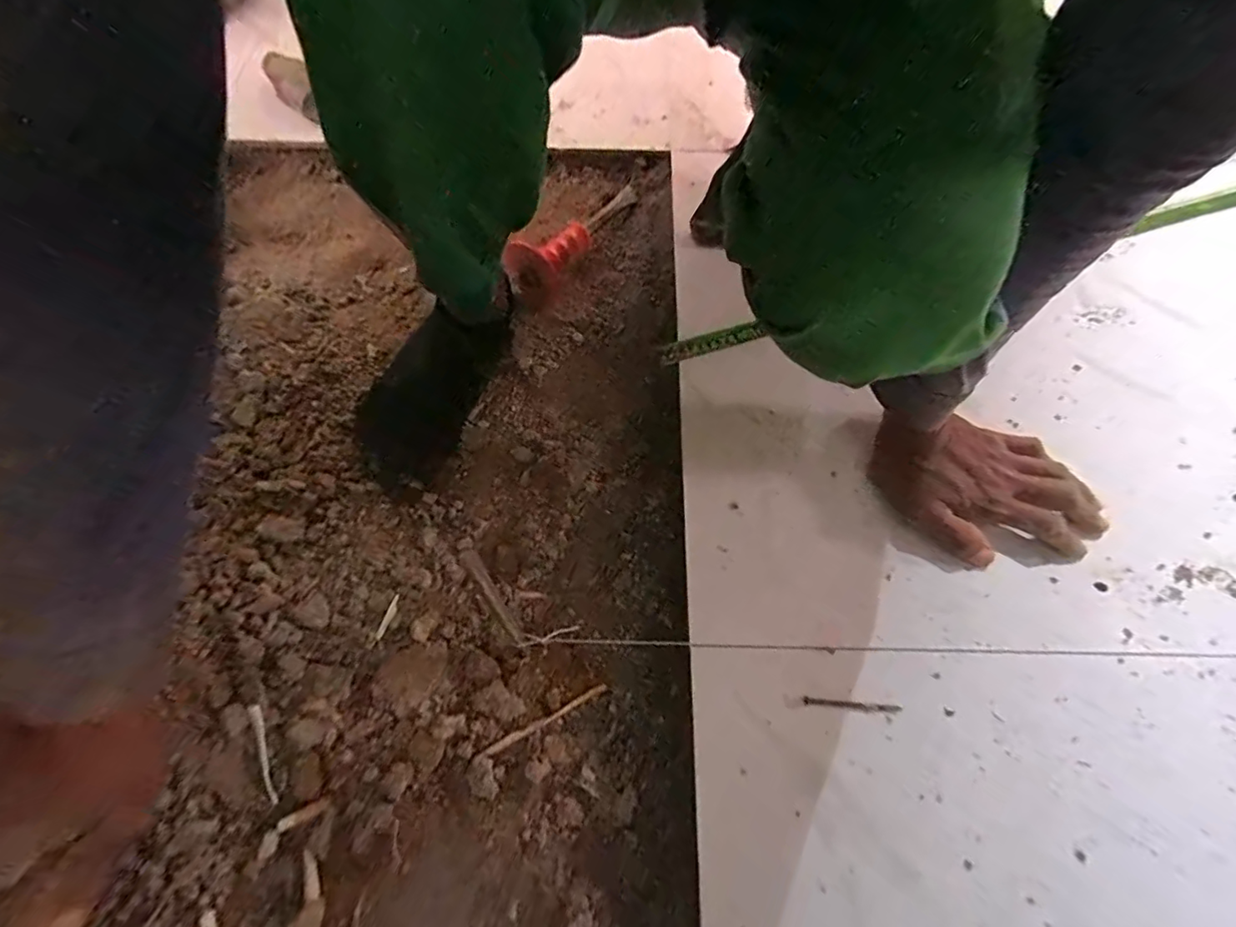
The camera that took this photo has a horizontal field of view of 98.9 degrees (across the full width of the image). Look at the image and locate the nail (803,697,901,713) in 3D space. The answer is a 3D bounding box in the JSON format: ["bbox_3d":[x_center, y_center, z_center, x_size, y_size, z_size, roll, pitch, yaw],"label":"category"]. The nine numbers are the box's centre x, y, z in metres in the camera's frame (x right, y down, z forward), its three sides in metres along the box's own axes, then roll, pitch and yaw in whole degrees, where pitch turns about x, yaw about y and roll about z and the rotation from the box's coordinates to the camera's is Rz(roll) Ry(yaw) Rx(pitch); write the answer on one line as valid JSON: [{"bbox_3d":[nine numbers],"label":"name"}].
[{"bbox_3d":[0.170,0.176,0.383,0.069,0.006,0.006,5,63,2],"label":"nail"}]

